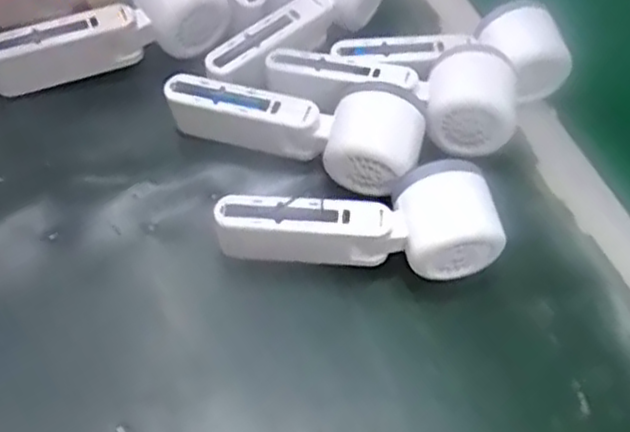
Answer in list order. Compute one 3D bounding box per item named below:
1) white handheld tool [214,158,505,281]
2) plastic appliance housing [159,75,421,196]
[{"bbox_3d":[0.027,0.002,0.431,0.165,0.058,0.051,8,55,0],"label":"white handheld tool"},{"bbox_3d":[-0.014,-0.058,0.460,0.159,0.049,0.056,8,55,0],"label":"plastic appliance housing"}]

